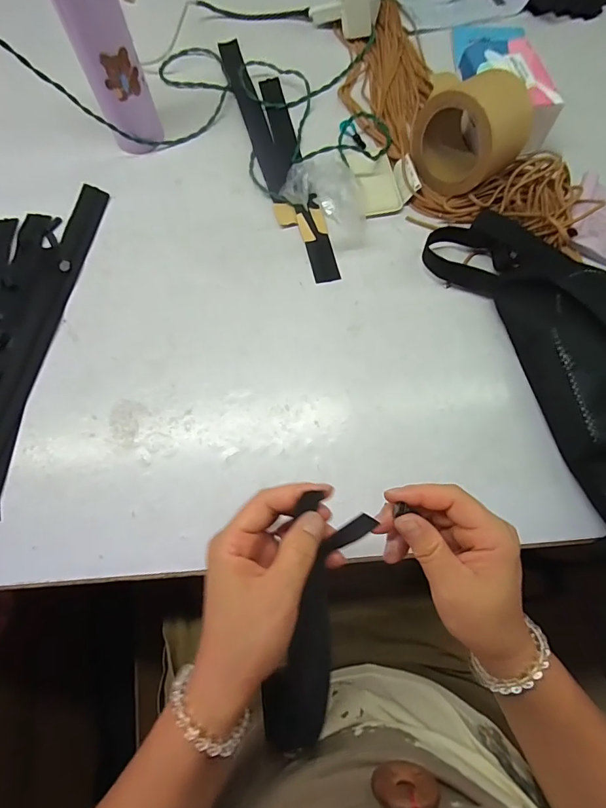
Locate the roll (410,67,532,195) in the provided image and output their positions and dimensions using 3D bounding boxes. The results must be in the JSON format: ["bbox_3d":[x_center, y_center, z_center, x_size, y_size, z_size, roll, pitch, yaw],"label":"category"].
[{"bbox_3d":[0.192,-0.307,0.460,0.089,0.110,0.102,-36,75,-12],"label":"roll"}]

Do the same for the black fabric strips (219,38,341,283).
[{"bbox_3d":[-0.036,-0.345,0.533,0.065,0.022,0.432,-14,71,-5],"label":"black fabric strips"}]

